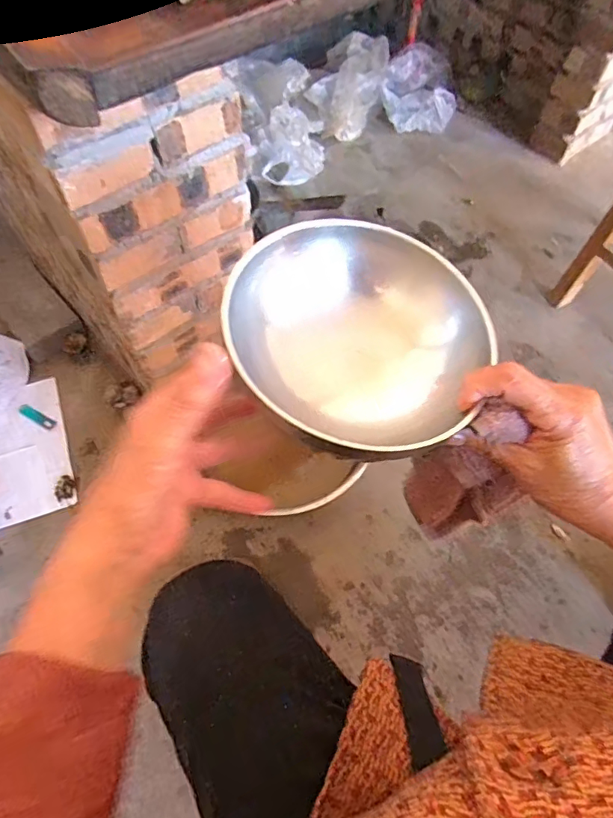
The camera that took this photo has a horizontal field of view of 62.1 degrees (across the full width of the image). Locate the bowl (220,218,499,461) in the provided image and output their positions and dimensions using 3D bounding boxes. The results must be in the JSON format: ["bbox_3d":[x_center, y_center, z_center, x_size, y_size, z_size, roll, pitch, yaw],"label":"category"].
[{"bbox_3d":[0.037,-0.050,0.319,0.149,0.056,0.164,39,67,18],"label":"bowl"}]

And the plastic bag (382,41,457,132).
[{"bbox_3d":[0.304,-0.862,1.382,0.187,0.114,0.249,10,61,4],"label":"plastic bag"}]

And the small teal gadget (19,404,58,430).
[{"bbox_3d":[-0.496,0.014,0.935,0.081,0.010,0.021,25,64,12],"label":"small teal gadget"}]

